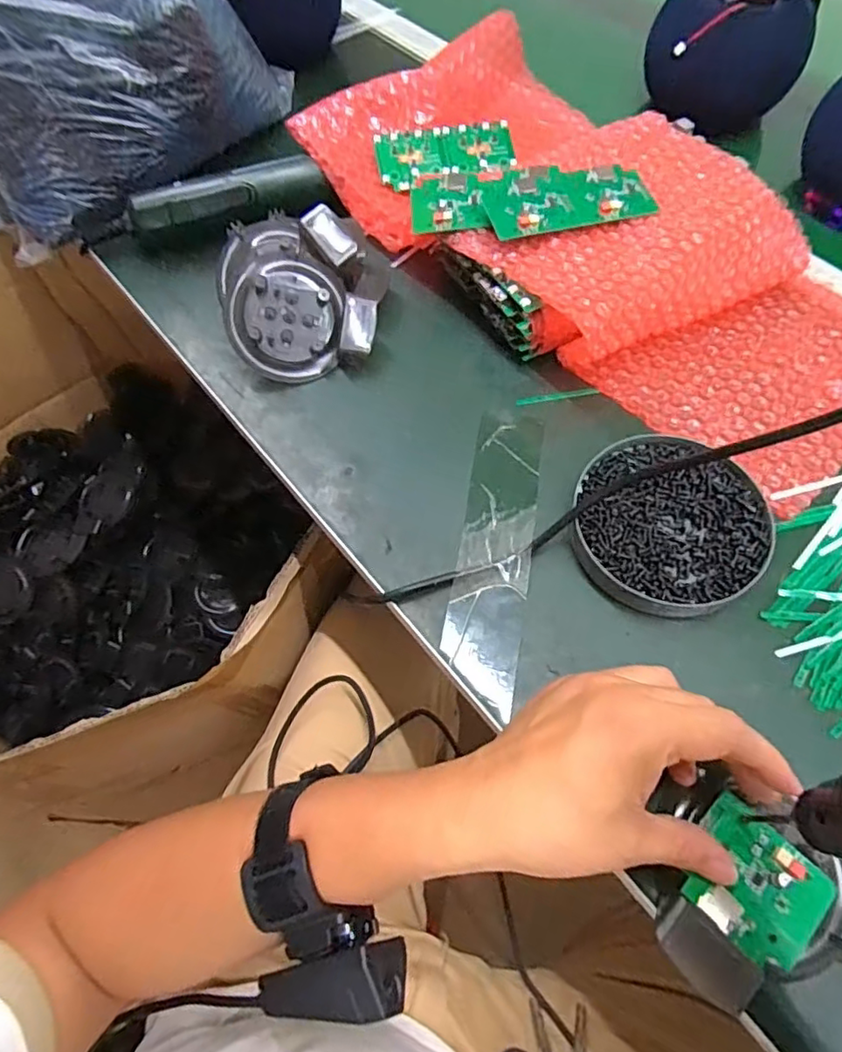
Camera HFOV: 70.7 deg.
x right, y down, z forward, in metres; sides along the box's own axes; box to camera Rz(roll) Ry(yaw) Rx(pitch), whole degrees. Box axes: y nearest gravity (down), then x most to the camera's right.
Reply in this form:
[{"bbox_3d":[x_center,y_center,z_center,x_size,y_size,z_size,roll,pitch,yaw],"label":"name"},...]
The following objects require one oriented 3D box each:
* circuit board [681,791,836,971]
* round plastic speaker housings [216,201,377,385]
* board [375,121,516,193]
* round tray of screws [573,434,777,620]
[{"bbox_3d":[0.153,0.164,0.273,0.056,0.007,0.052,36,70,18],"label":"circuit board"},{"bbox_3d":[-0.091,-0.171,0.434,0.103,0.061,0.111,-1,63,2],"label":"round plastic speaker housings"},{"bbox_3d":[0.021,-0.312,0.498,0.113,0.004,0.049,-14,84,-8],"label":"board"},{"bbox_3d":[0.150,-0.002,0.361,0.108,0.020,0.115,-1,63,2],"label":"round tray of screws"}]

